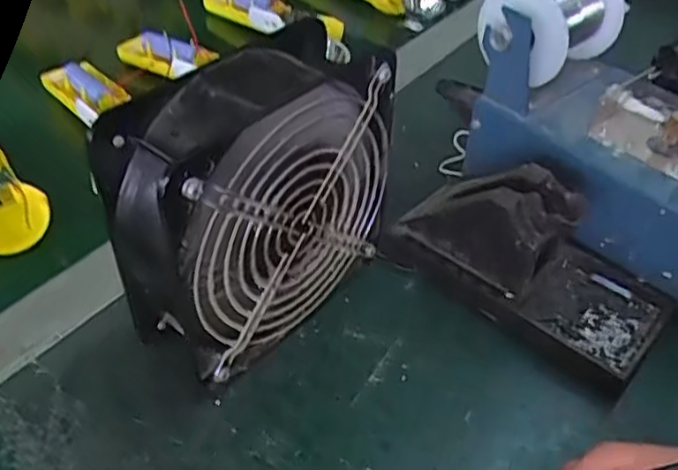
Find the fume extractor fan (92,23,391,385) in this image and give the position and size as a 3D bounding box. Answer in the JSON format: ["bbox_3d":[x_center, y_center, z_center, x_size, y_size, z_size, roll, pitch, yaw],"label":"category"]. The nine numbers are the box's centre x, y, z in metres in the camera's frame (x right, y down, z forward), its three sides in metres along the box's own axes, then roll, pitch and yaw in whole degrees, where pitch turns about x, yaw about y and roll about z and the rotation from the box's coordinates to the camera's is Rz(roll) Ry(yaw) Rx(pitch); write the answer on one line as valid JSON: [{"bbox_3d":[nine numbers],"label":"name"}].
[{"bbox_3d":[-0.041,-0.016,0.365,0.061,0.150,0.154,30,49,27],"label":"fume extractor fan"}]

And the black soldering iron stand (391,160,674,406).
[{"bbox_3d":[0.116,0.009,0.400,0.153,0.074,0.079,34,51,30],"label":"black soldering iron stand"}]

